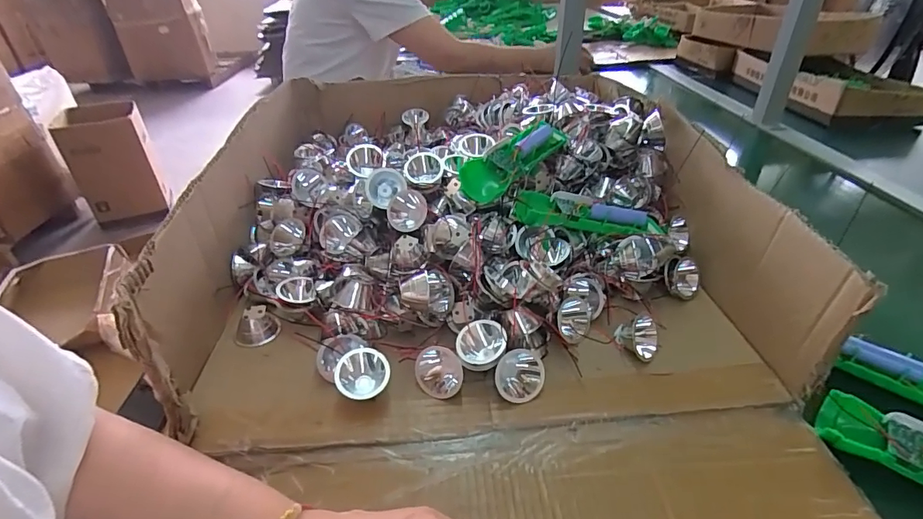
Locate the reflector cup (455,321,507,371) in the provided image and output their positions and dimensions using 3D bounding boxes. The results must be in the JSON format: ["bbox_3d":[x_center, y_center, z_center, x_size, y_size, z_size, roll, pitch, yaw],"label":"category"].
[{"bbox_3d":[0.018,0.081,0.416,0.042,0.038,0.039,-2,35,1],"label":"reflector cup"}]

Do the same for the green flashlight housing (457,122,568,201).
[{"bbox_3d":[0.065,-0.114,0.526,0.045,0.043,0.155,25,43,34],"label":"green flashlight housing"}]

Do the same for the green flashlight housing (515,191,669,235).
[{"bbox_3d":[0.144,-0.047,0.507,0.176,0.028,0.049,7,36,-9],"label":"green flashlight housing"}]

